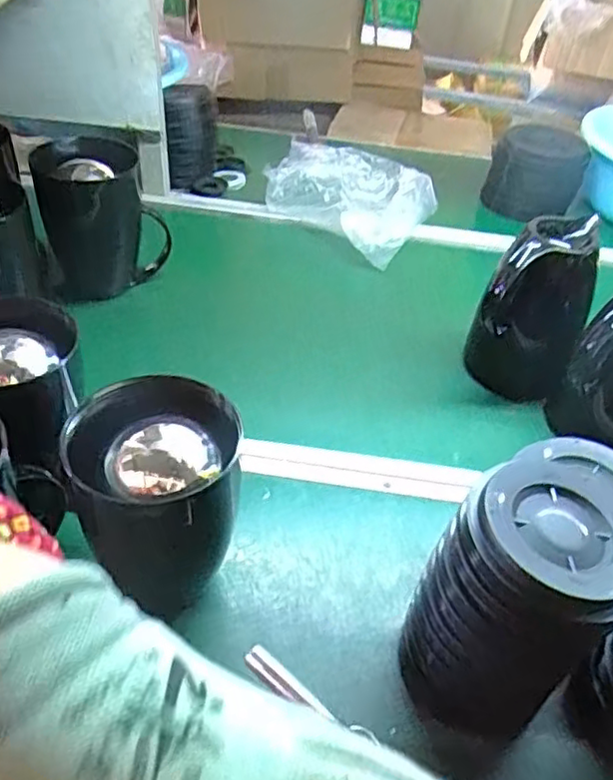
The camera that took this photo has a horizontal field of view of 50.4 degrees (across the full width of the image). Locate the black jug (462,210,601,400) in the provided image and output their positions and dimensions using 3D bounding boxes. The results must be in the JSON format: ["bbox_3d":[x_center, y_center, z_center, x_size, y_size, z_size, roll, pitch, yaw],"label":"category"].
[{"bbox_3d":[0.270,-0.090,0.777,0.114,0.198,0.129,22,45,18],"label":"black jug"}]

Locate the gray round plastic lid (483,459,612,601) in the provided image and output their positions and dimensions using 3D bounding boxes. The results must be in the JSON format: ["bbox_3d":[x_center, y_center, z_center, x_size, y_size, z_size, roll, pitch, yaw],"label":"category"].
[{"bbox_3d":[0.173,0.087,0.432,0.103,0.016,0.099,3,42,-3],"label":"gray round plastic lid"}]

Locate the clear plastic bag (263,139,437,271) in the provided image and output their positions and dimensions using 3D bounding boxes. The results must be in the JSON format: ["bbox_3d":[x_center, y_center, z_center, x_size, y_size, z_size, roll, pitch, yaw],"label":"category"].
[{"bbox_3d":[0.071,-0.314,1.067,0.263,0.086,0.199,27,46,22],"label":"clear plastic bag"}]

